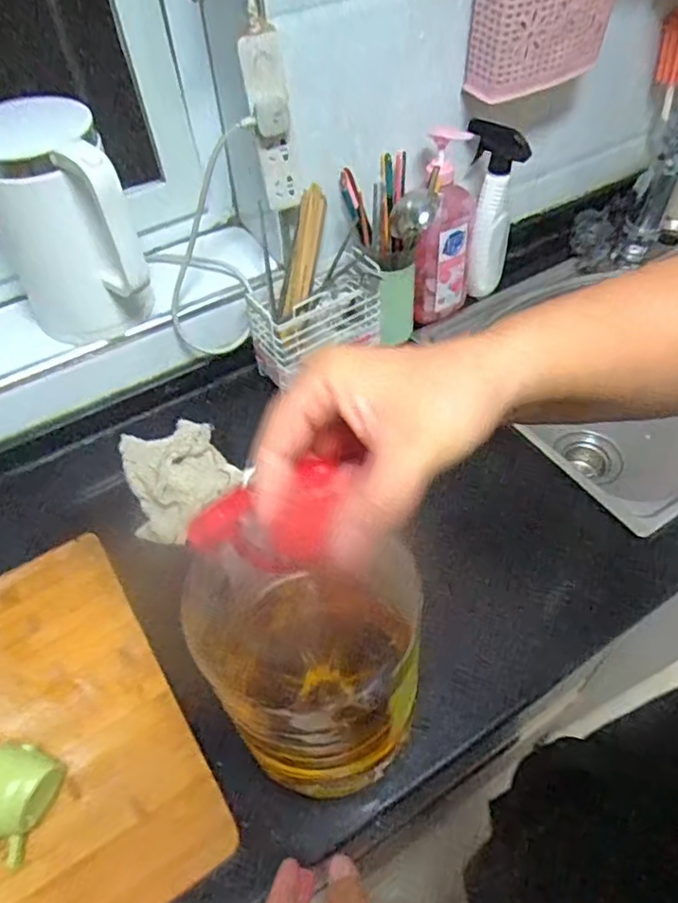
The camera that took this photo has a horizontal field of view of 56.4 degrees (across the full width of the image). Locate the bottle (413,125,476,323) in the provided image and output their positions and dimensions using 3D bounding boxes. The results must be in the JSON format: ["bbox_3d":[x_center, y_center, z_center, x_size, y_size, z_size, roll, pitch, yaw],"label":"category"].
[{"bbox_3d":[0.143,-0.299,0.843,0.080,0.245,0.065,-3,50,0],"label":"bottle"}]

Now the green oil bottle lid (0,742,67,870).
[{"bbox_3d":[-0.293,0.280,0.504,0.127,0.061,0.095,11,51,11],"label":"green oil bottle lid"}]

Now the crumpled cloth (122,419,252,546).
[{"bbox_3d":[-0.187,0.023,0.756,0.129,0.029,0.173,-16,51,-11],"label":"crumpled cloth"}]

